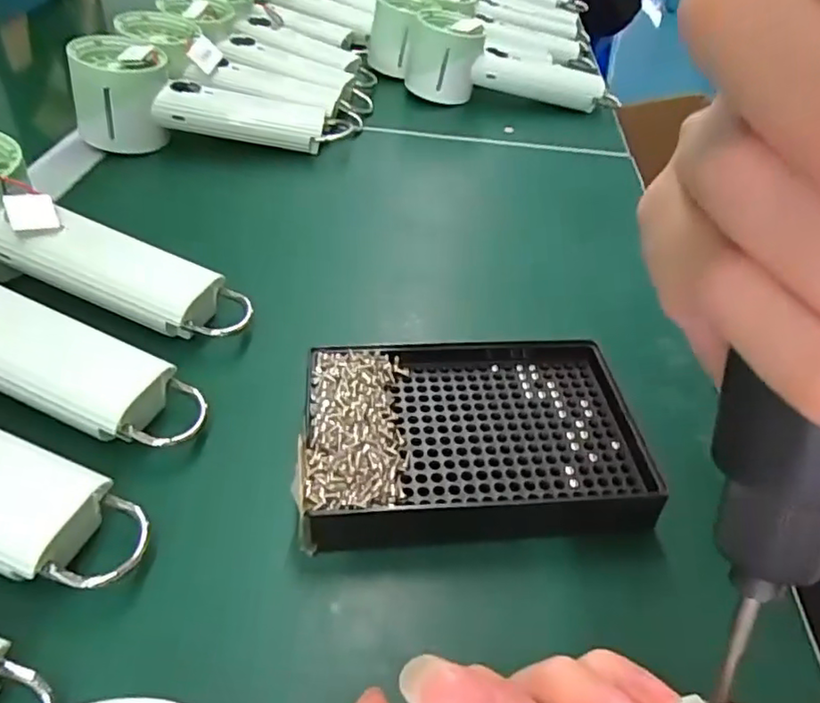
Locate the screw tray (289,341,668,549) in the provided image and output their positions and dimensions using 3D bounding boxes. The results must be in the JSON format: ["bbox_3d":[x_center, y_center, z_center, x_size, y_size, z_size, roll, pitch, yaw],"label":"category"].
[{"bbox_3d":[0.026,0.037,0.268,0.142,0.031,0.092,-2,42,-9],"label":"screw tray"}]

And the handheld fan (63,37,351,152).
[{"bbox_3d":[-0.145,-0.190,0.467,0.195,0.062,0.062,-3,42,-9],"label":"handheld fan"}]

